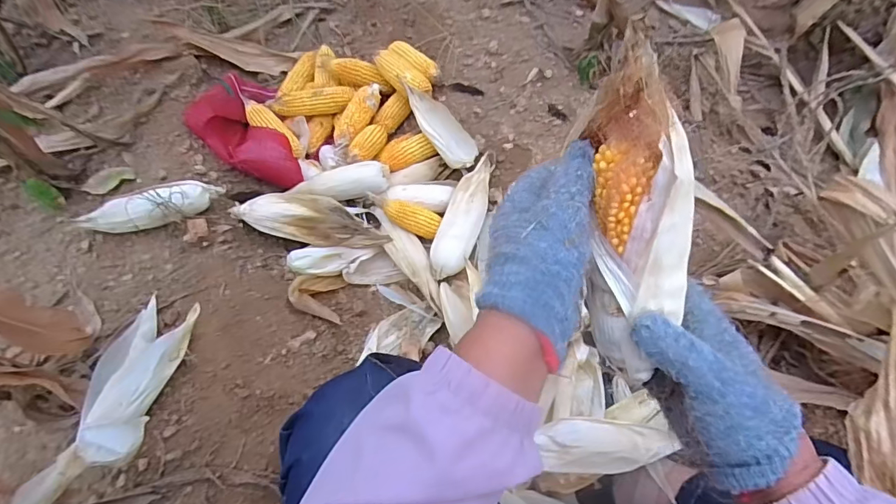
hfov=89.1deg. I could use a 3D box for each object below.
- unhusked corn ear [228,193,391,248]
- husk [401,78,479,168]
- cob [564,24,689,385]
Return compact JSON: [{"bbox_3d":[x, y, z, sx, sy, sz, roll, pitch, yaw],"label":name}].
[{"bbox_3d":[-0.257,-0.051,0.827,0.287,0.077,0.072,4,64,4],"label":"unhusked corn ear"},{"bbox_3d":[-0.022,-0.254,0.911,0.080,0.048,0.218,-38,69,-15],"label":"husk"},{"bbox_3d":[0.120,-0.018,0.297,0.062,0.045,0.219,-5,102,-5],"label":"cob"}]

